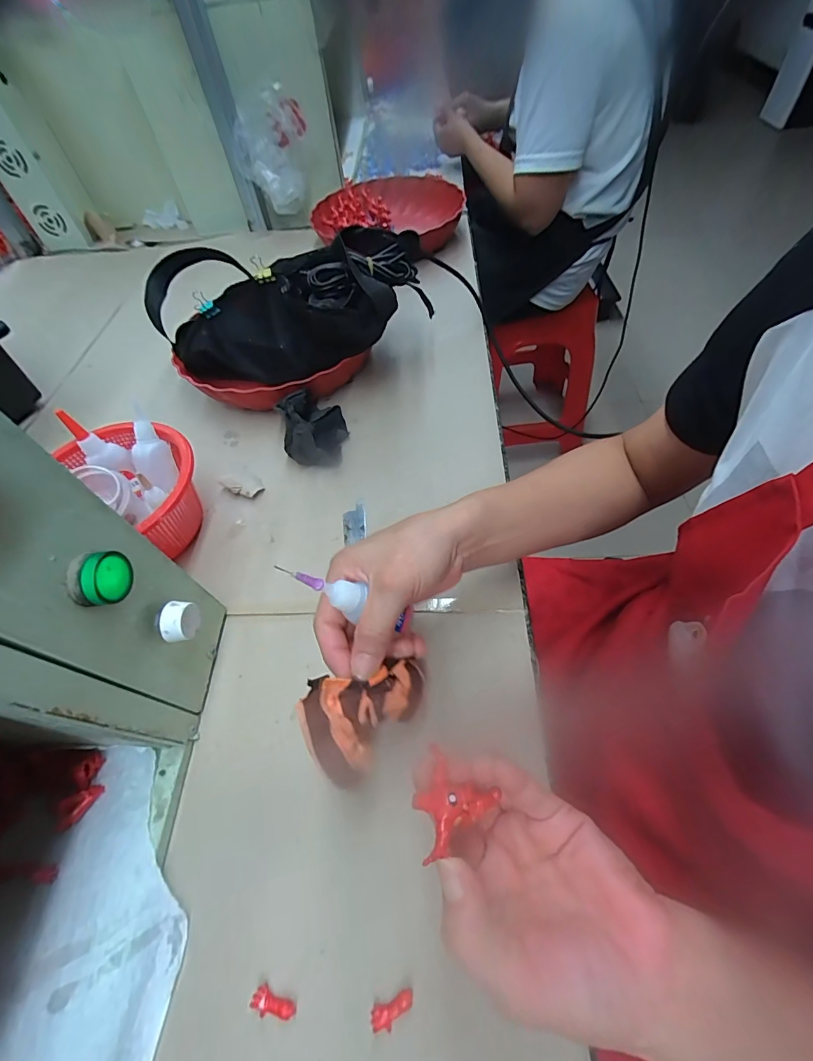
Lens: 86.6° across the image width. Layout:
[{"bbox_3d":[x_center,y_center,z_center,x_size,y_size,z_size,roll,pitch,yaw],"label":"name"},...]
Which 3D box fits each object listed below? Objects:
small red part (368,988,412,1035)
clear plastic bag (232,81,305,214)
[{"bbox_3d":[-0.007,0.249,0.223,0.023,0.007,0.011,-19,56,-7],"label":"small red part"},{"bbox_3d":[-0.221,-0.624,0.718,0.116,0.144,0.055,-7,56,2],"label":"clear plastic bag"}]

